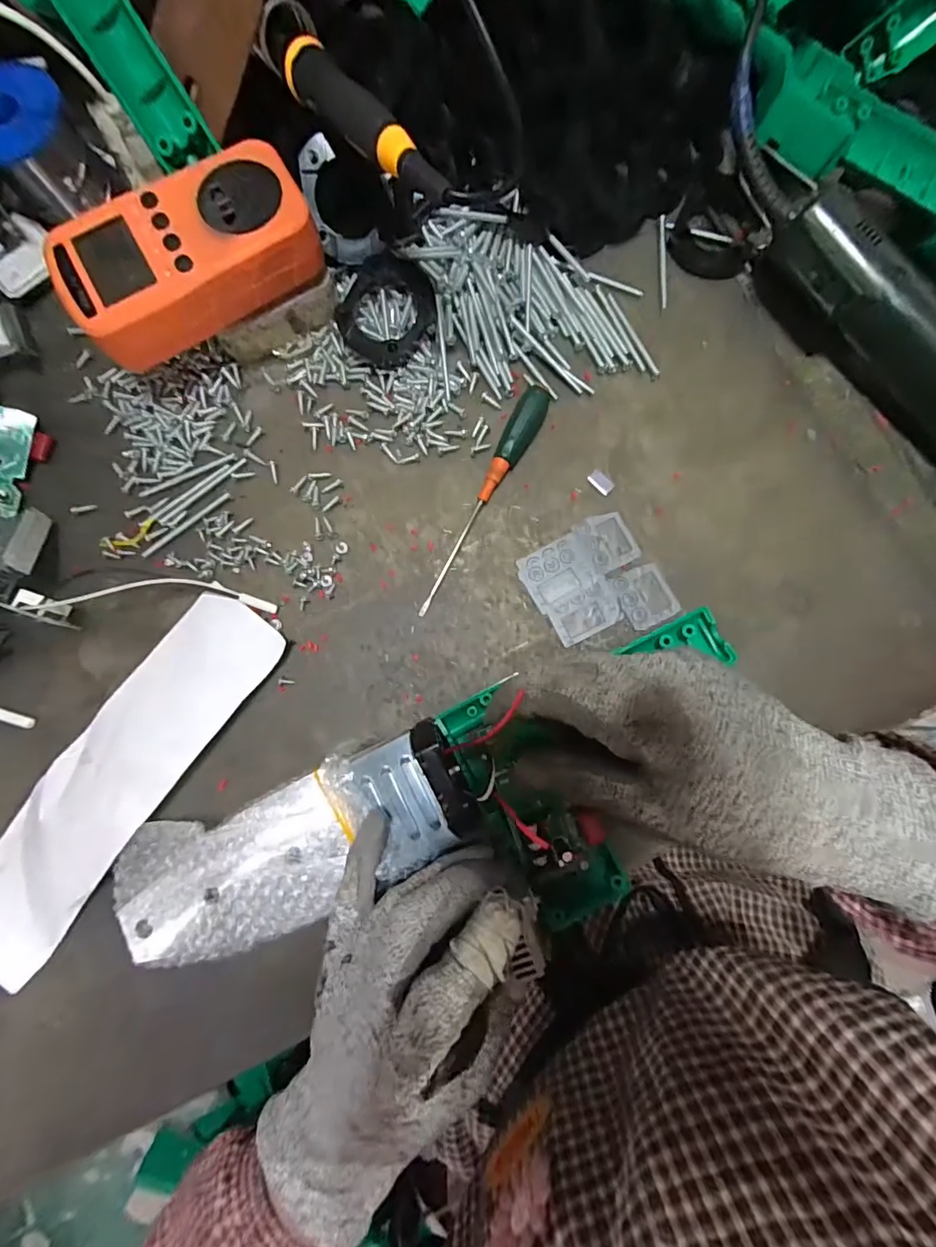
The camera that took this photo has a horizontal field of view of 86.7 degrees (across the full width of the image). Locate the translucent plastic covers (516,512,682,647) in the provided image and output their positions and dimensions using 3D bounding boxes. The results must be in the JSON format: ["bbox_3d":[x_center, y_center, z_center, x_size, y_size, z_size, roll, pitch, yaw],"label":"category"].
[{"bbox_3d":[0.074,-0.022,0.286,0.069,0.004,0.071,-32,85,-3],"label":"translucent plastic covers"}]

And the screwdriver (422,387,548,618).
[{"bbox_3d":[0.008,-0.072,0.286,0.015,0.016,0.145,28,85,3],"label":"screwdriver"}]

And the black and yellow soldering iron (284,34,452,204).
[{"bbox_3d":[-0.050,-0.235,0.230,0.021,0.015,0.129,-35,72,-3],"label":"black and yellow soldering iron"}]

